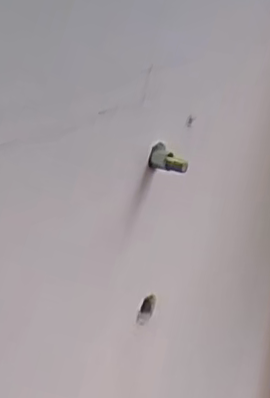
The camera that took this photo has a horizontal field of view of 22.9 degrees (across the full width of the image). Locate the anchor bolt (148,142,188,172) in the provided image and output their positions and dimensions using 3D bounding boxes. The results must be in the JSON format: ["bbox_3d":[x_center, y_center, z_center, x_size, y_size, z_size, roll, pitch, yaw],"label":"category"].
[{"bbox_3d":[0.024,-0.028,0.460,0.025,0.016,0.014,22,31,36],"label":"anchor bolt"}]

